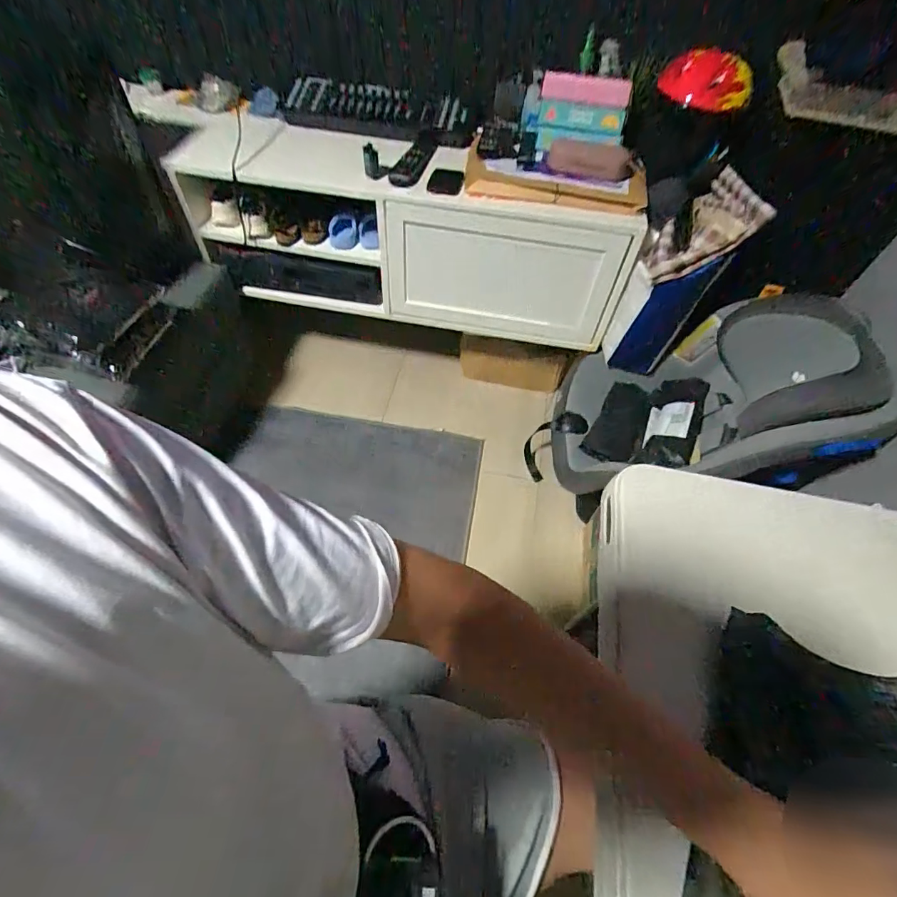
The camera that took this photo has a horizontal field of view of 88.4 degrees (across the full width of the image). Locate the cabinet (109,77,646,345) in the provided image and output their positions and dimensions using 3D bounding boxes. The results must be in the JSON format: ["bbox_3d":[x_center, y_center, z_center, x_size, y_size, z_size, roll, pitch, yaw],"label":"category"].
[{"bbox_3d":[-0.174,-0.577,1.202,1.232,0.369,0.297,12,56,5],"label":"cabinet"}]

